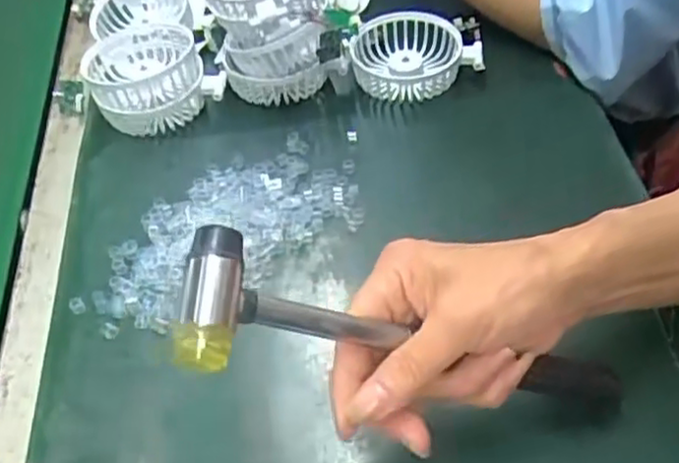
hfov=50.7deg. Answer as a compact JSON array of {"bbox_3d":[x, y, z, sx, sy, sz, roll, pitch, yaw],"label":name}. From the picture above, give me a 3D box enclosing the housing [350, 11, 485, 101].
[{"bbox_3d":[0.065,-0.146,0.597,0.105,0.041,0.088,0,50,5],"label":"housing"}]

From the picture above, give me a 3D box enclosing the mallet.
[{"bbox_3d":[0.045,0.057,0.353,0.257,0.034,0.052,17,42,-30],"label":"mallet"}]

